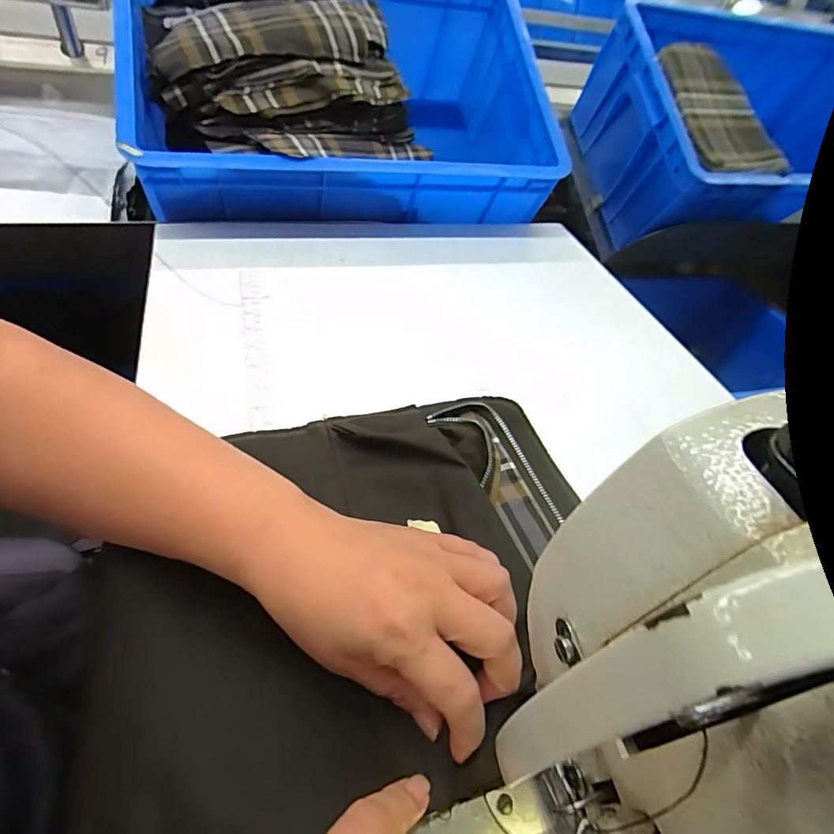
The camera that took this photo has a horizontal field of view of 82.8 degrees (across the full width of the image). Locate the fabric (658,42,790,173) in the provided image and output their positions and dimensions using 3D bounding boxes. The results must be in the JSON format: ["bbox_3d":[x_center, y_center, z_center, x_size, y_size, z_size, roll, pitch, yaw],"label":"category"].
[{"bbox_3d":[0.493,-0.507,0.774,0.165,0.025,0.250,-11,77,-15],"label":"fabric"}]

